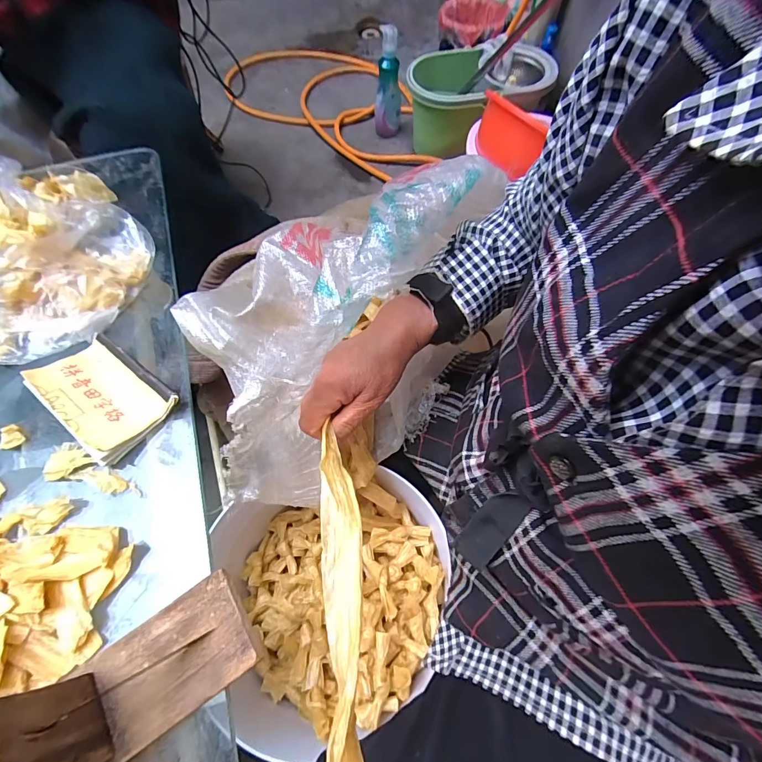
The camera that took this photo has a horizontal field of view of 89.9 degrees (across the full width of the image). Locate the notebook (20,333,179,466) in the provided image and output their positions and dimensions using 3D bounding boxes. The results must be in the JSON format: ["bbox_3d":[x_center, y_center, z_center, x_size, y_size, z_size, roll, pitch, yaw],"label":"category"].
[{"bbox_3d":[-0.294,0.013,0.404,0.131,0.035,0.086,36,70,17],"label":"notebook"}]

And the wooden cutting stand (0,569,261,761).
[{"bbox_3d":[-0.164,0.199,0.257,0.114,0.115,0.075,-32,68,-13],"label":"wooden cutting stand"}]

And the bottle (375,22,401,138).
[{"bbox_3d":[0.022,-0.956,1.253,0.086,0.299,0.065,3,64,3],"label":"bottle"}]

